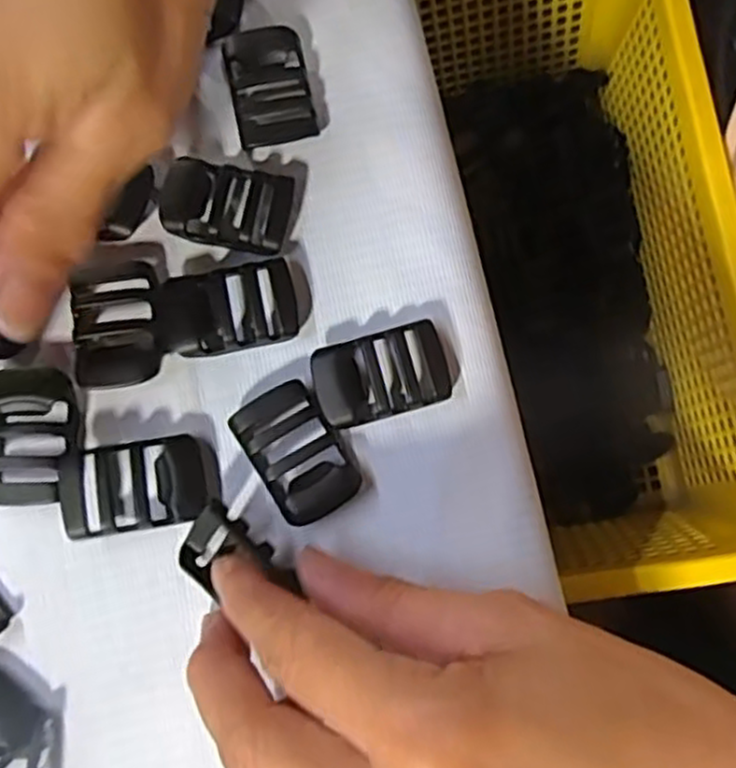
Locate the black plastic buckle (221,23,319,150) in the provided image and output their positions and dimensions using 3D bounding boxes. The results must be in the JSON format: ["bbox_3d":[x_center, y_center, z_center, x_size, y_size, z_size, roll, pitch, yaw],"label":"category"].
[{"bbox_3d":[-0.031,-0.093,0.232,0.024,0.009,0.036,-12,80,-3],"label":"black plastic buckle"}]

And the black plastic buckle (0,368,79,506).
[{"bbox_3d":[-0.096,0.015,0.213,0.026,0.008,0.038,-1,80,-1],"label":"black plastic buckle"}]

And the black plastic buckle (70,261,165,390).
[{"bbox_3d":[-0.073,-0.017,0.218,0.023,0.009,0.037,-7,80,-2],"label":"black plastic buckle"}]

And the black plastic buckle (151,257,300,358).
[{"bbox_3d":[-0.042,-0.023,0.222,0.040,0.006,0.025,-12,80,-3],"label":"black plastic buckle"}]

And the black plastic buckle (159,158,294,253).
[{"bbox_3d":[-0.043,-0.055,0.227,0.038,0.007,0.026,8,79,0],"label":"black plastic buckle"}]

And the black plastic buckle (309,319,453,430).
[{"bbox_3d":[0.004,-0.003,0.218,0.038,0.009,0.025,-16,80,-4],"label":"black plastic buckle"}]

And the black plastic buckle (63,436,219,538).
[{"bbox_3d":[-0.064,0.029,0.211,0.041,0.009,0.025,-10,80,-3],"label":"black plastic buckle"}]

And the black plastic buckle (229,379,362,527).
[{"bbox_3d":[-0.021,0.020,0.213,0.024,0.010,0.038,-31,82,-6],"label":"black plastic buckle"}]

